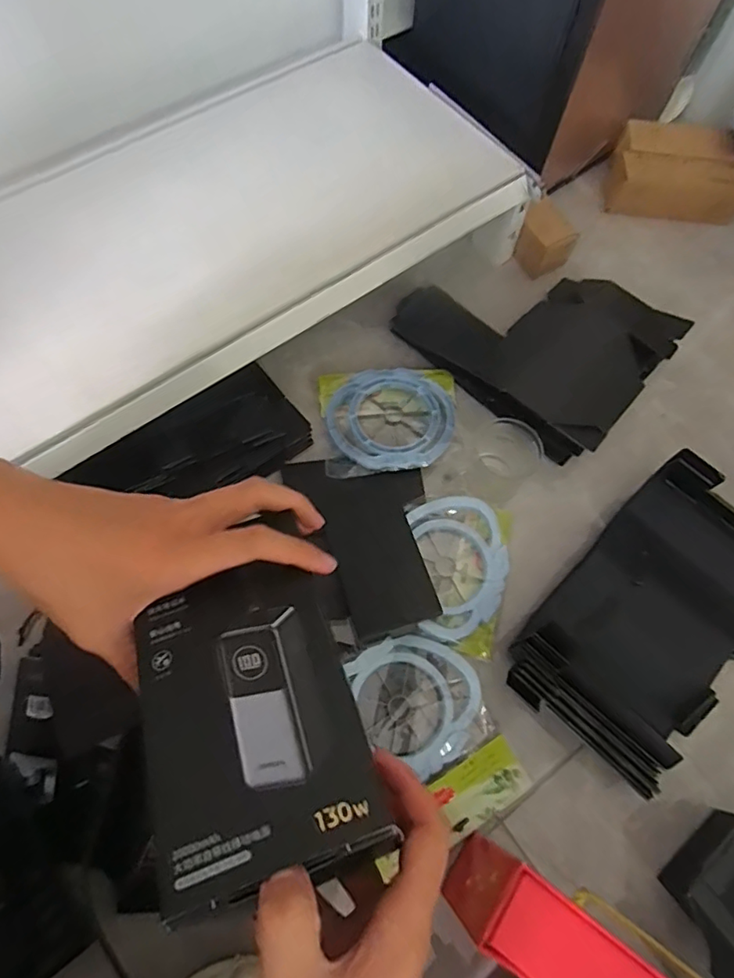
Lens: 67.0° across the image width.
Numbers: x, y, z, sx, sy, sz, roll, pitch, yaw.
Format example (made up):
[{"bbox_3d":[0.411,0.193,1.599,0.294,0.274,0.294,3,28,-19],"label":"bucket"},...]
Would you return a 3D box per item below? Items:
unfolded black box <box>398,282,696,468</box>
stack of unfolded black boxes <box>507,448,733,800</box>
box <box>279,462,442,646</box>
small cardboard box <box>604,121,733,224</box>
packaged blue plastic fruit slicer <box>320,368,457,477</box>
[{"bbox_3d":[0.231,-0.219,0.765,0.323,0.056,0.275,42,73,13],"label":"unfolded black box"},{"bbox_3d":[0.317,0.145,0.615,0.327,0.106,0.201,-42,76,-17],"label":"stack of unfolded black boxes"},{"bbox_3d":[0.012,0.042,0.651,0.140,0.029,0.240,-24,72,-11],"label":"box"},{"bbox_3d":[0.500,-0.510,0.896,0.218,0.087,0.123,6,69,0],"label":"small cardboard box"},{"bbox_3d":[0.032,-0.090,0.723,0.183,0.031,0.159,-5,69,-5],"label":"packaged blue plastic fruit slicer"}]

